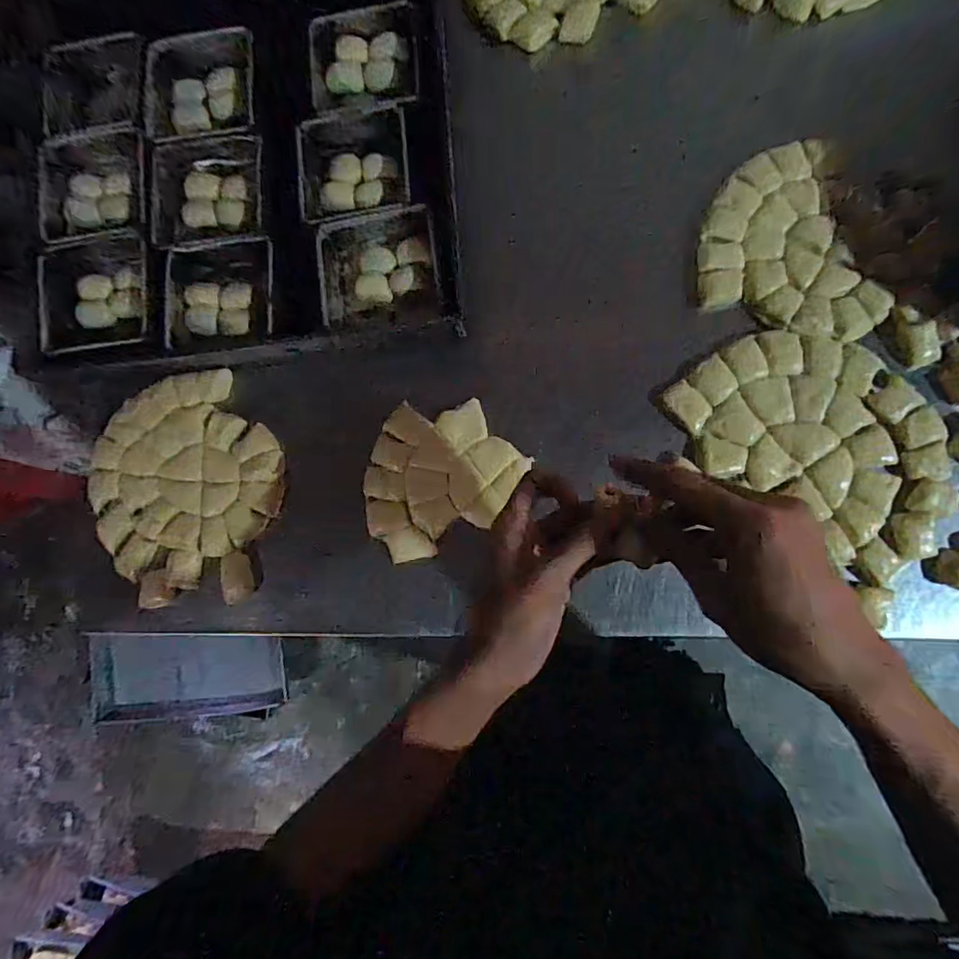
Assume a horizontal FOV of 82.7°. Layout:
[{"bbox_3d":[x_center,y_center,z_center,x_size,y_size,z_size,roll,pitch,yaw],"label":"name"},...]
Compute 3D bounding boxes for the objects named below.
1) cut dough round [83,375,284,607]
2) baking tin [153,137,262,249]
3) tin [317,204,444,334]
[{"bbox_3d":[-0.292,0.013,0.550,0.192,0.014,0.222,-30,83,3],"label":"cut dough round"},{"bbox_3d":[-0.284,-0.303,0.576,0.125,0.032,0.125,-7,83,-1],"label":"baking tin"},{"bbox_3d":[-0.099,-0.209,0.548,0.117,0.041,0.111,-9,85,5],"label":"tin"}]

